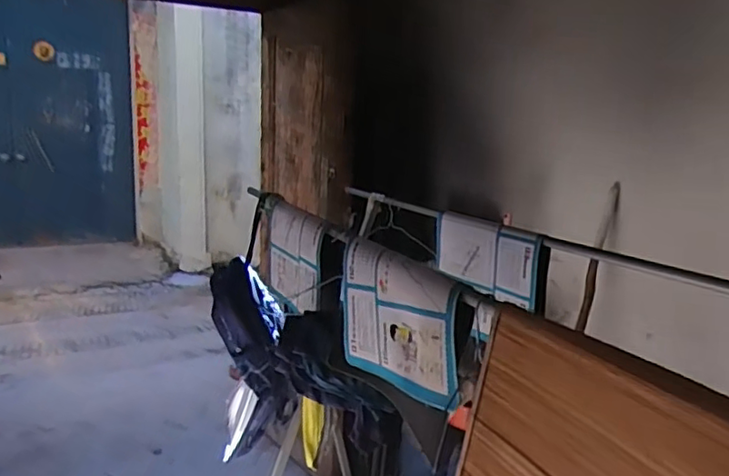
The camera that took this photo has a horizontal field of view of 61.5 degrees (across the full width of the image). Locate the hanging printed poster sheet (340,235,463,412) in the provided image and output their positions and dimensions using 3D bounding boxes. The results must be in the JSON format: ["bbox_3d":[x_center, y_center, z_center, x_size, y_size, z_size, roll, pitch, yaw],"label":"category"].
[{"bbox_3d":[0.060,0.148,1.090,0.048,0.227,0.409,-3,10,-25],"label":"hanging printed poster sheet"}]

